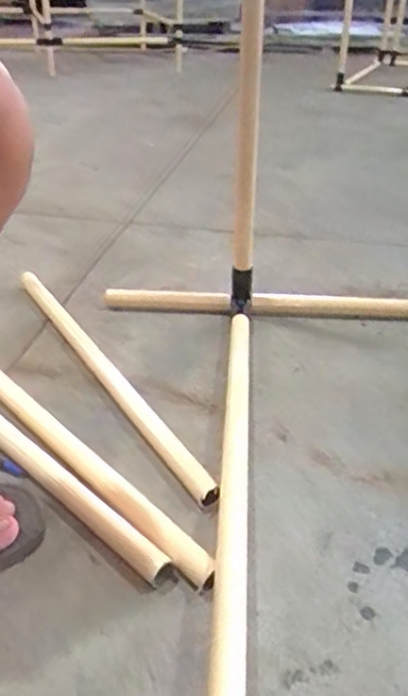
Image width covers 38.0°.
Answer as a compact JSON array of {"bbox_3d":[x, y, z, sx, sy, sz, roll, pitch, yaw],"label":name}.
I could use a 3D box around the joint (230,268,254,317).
[{"bbox_3d":[0.058,-0.085,0.926,0.034,0.030,0.078,4,75,4],"label":"joint"}]

